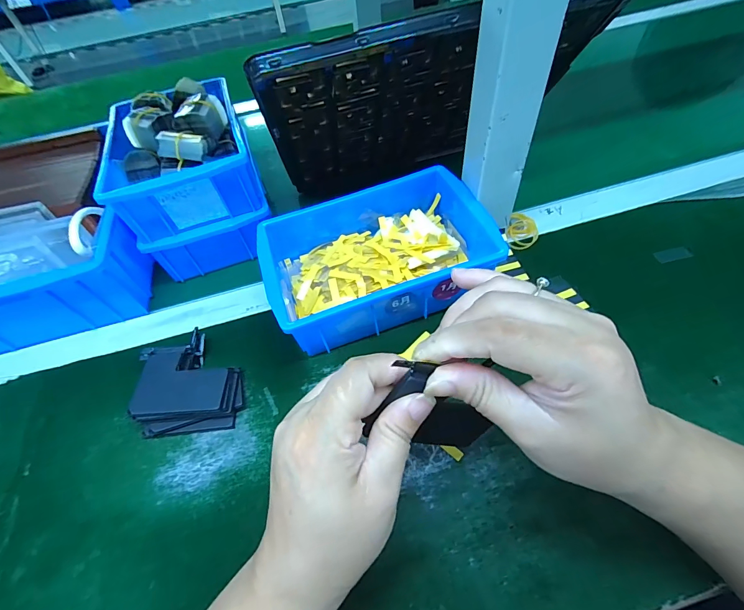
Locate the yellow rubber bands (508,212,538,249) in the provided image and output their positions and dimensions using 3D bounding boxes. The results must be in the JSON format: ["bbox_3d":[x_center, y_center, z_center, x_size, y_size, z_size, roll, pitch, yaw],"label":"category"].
[{"bbox_3d":[0.162,-0.081,0.391,0.030,0.007,0.049,10,56,14],"label":"yellow rubber bands"}]

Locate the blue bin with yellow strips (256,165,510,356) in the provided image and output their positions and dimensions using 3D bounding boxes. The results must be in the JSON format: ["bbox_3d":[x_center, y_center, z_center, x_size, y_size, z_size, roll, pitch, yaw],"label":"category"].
[{"bbox_3d":[0.001,-0.051,0.350,0.201,0.057,0.141,-19,53,-8],"label":"blue bin with yellow strips"}]

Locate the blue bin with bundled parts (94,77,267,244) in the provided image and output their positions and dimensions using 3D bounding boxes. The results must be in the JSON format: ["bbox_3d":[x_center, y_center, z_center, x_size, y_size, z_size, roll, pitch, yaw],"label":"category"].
[{"bbox_3d":[-0.202,-0.162,0.384,0.130,0.074,0.186,-21,54,-8],"label":"blue bin with bundled parts"}]

